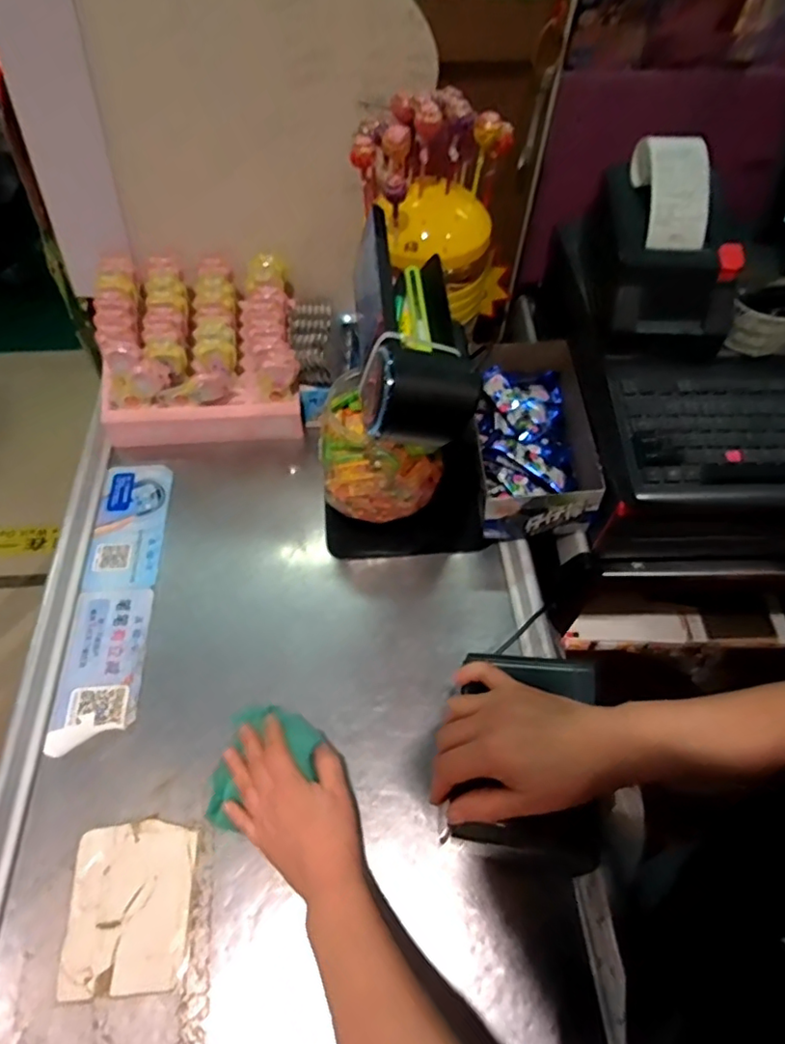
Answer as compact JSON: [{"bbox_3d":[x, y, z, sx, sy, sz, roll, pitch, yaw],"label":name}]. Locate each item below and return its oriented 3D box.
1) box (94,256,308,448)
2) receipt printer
[{"bbox_3d":[-0.235,-0.212,0.711,0.230,0.144,0.174,-4,58,-4],"label":"box"},{"bbox_3d":[0.275,-0.301,0.606,0.127,0.138,0.238,-5,57,-5],"label":"receipt printer"}]

